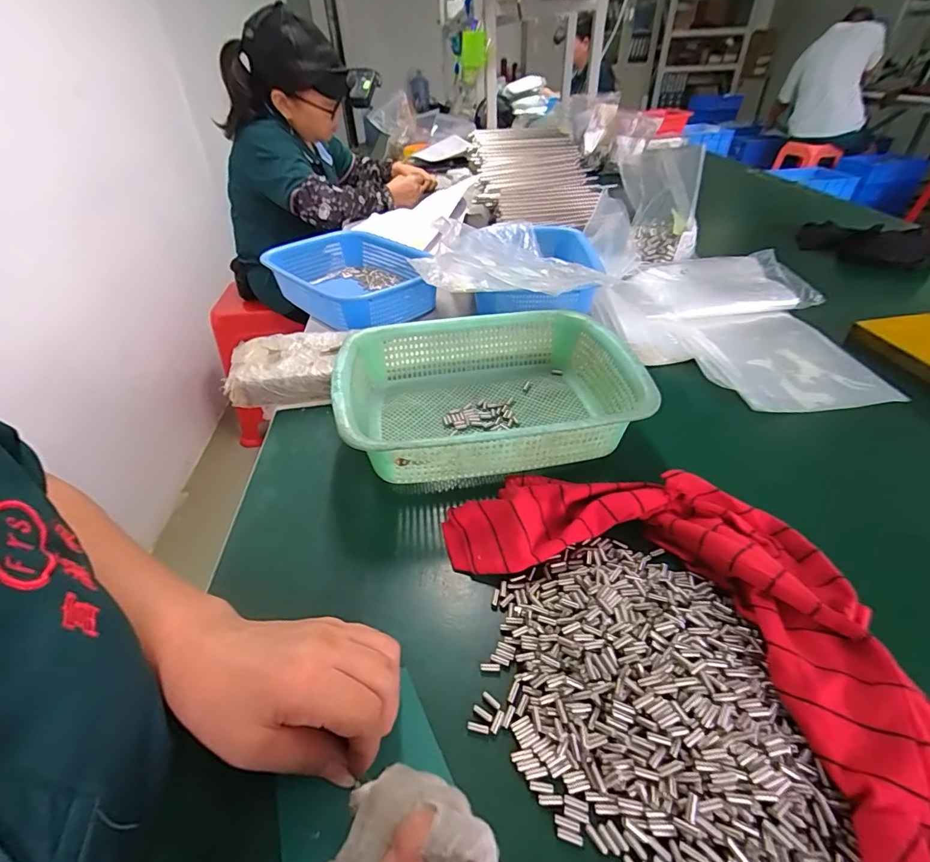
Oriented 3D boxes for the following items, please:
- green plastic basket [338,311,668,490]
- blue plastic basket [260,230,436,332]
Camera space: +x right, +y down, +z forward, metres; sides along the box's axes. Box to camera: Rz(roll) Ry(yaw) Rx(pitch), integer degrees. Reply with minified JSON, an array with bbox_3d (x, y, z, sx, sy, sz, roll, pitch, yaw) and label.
[{"bbox_3d":[0.022,-0.037,0.483,0.290,0.082,0.215,-9,40,-6],"label":"green plastic basket"},{"bbox_3d":[-0.182,-0.248,0.747,0.268,0.070,0.198,30,51,33],"label":"blue plastic basket"}]

